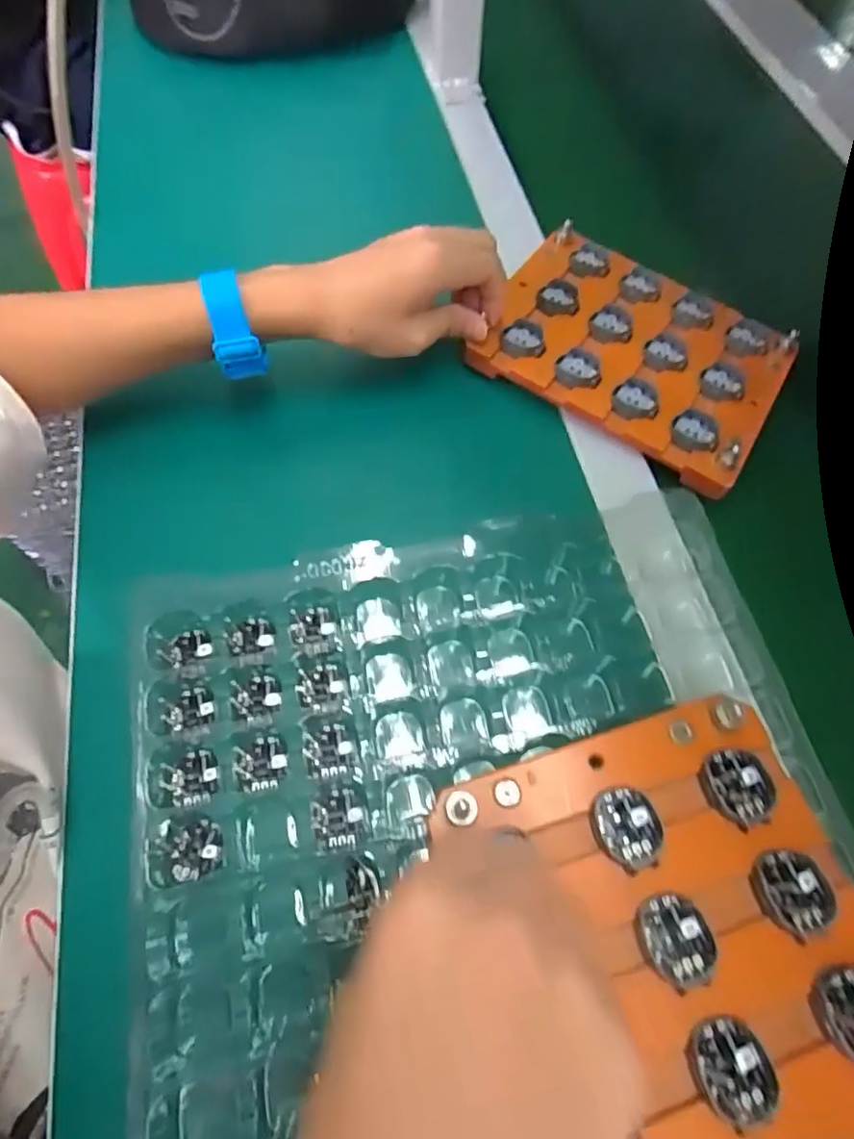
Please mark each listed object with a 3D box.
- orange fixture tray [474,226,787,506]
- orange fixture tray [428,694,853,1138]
[{"bbox_3d":[0.138,-0.147,0.395,0.186,0.021,0.146,30,67,12],"label":"orange fixture tray"},{"bbox_3d":[0.100,0.153,0.214,0.144,0.012,0.189,-15,66,-9],"label":"orange fixture tray"}]

